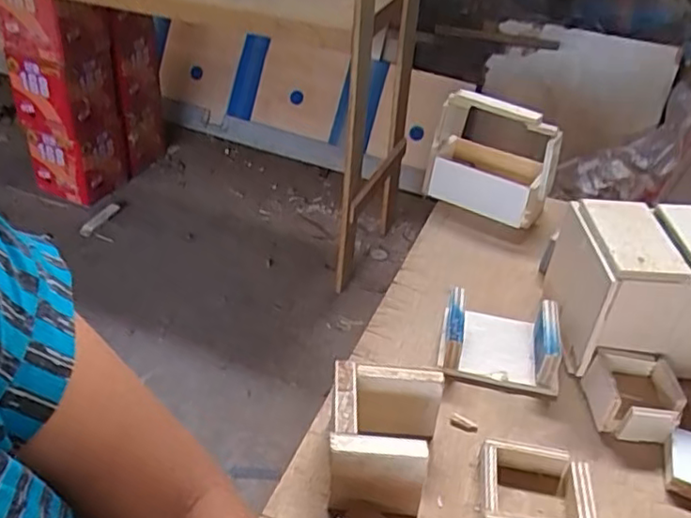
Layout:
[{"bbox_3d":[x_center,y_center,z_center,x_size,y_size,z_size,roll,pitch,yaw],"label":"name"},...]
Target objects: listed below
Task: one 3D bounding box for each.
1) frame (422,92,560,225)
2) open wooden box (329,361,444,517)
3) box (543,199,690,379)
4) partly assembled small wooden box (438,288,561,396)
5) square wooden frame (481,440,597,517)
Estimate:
[{"bbox_3d":[0.208,-0.146,0.881,0.168,0.152,0.088,22,39,20],"label":"frame"},{"bbox_3d":[0.033,0.149,0.525,0.092,0.081,0.099,4,36,0],"label":"open wooden box"},{"bbox_3d":[0.317,0.028,0.666,0.163,0.147,0.152,3,36,-2],"label":"box"},{"bbox_3d":[0.160,0.080,0.655,0.117,0.051,0.099,9,37,6],"label":"partly assembled small wooden box"},{"bbox_3d":[0.159,0.196,0.521,0.089,0.028,0.078,8,37,5],"label":"square wooden frame"}]

